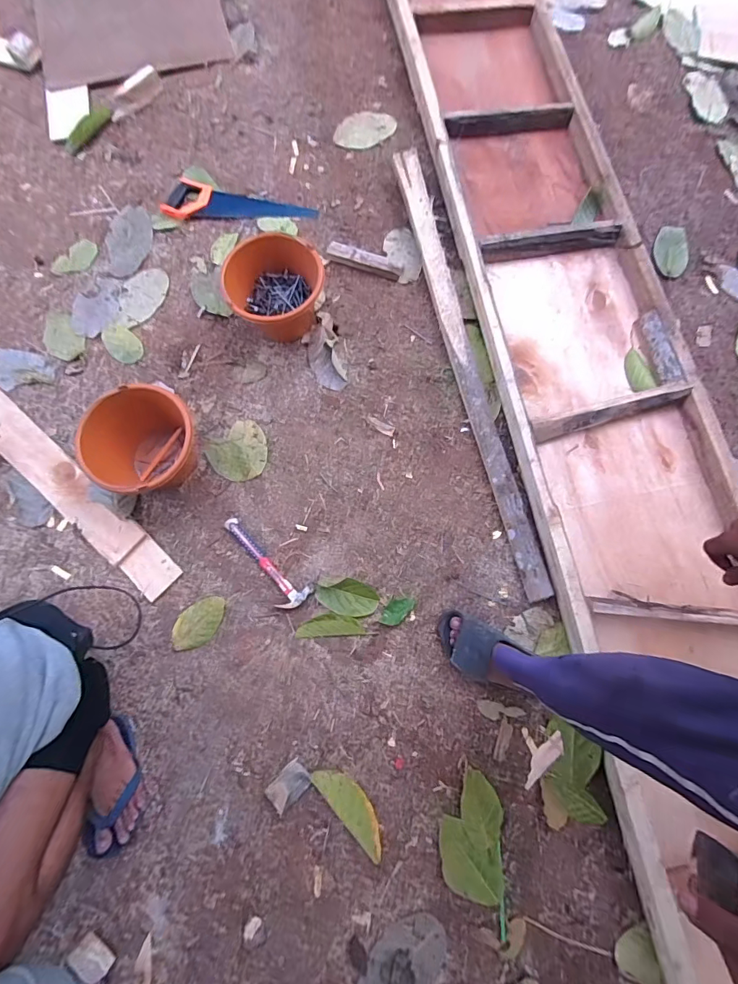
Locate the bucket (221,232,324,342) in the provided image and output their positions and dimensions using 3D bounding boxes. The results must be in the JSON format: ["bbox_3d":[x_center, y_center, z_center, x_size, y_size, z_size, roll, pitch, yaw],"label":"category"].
[{"bbox_3d":[-0.238,-0.523,1.141,0.253,0.161,0.229,-24,77,-5],"label":"bucket"}]

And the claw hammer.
[{"bbox_3d":[-0.255,0.169,1.040,0.268,0.024,0.083,43,81,10],"label":"claw hammer"}]

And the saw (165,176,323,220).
[{"bbox_3d":[-0.390,-0.884,1.310,0.459,0.026,0.137,4,76,2],"label":"saw"}]

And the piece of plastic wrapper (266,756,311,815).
[{"bbox_3d":[-0.170,0.628,0.923,0.063,0.018,0.091,42,80,10],"label":"piece of plastic wrapper"}]

